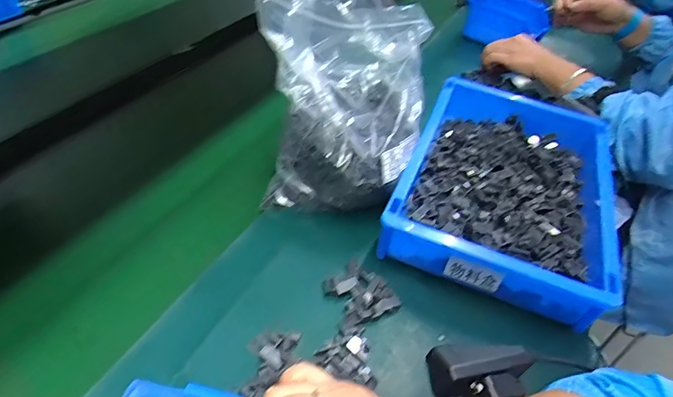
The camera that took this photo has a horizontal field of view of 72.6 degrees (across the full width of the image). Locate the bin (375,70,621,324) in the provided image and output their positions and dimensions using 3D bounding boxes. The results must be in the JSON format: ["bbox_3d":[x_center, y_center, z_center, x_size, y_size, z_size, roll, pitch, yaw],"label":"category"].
[{"bbox_3d":[0.196,-0.013,0.519,0.217,0.075,0.310,19,44,14],"label":"bin"}]

